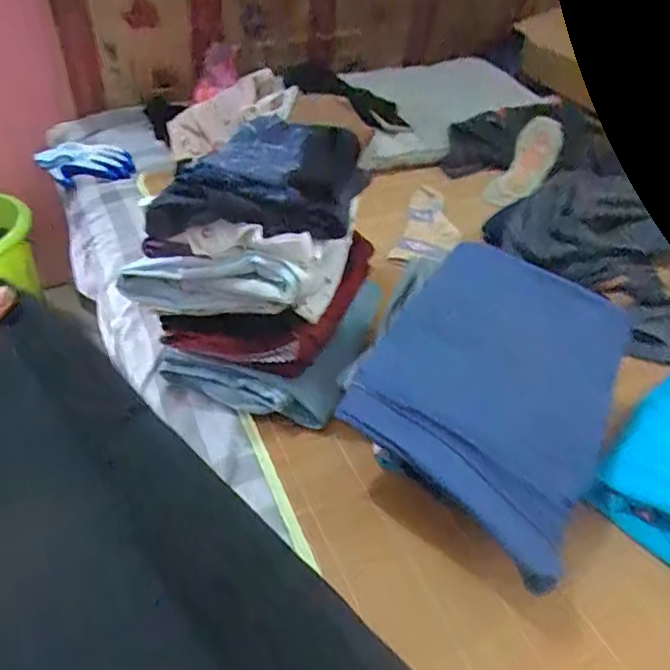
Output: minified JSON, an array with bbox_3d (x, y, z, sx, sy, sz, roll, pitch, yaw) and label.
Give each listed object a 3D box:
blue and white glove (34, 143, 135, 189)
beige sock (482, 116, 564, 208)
[{"bbox_3d":[-0.486,-0.328,1.094,0.172,0.077,0.081,-10,42,-12],"label":"blue and white glove"},{"bbox_3d":[0.368,-0.327,1.110,0.079,0.052,0.219,32,79,31],"label":"beige sock"}]

